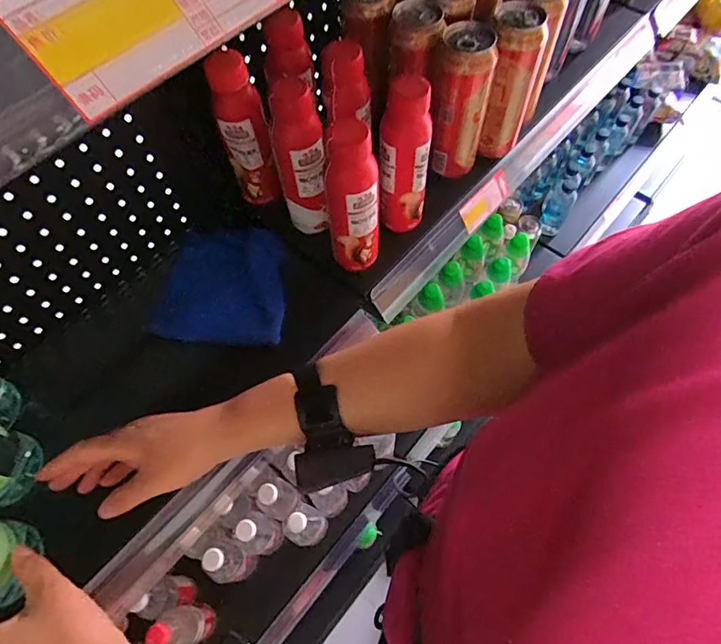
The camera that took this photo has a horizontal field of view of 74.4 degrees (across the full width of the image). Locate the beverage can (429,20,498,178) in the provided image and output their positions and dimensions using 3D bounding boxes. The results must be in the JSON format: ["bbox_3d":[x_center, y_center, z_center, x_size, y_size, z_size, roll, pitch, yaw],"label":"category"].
[{"bbox_3d":[0.113,-0.244,0.550,0.063,0.165,0.052,6,63,5],"label":"beverage can"}]

